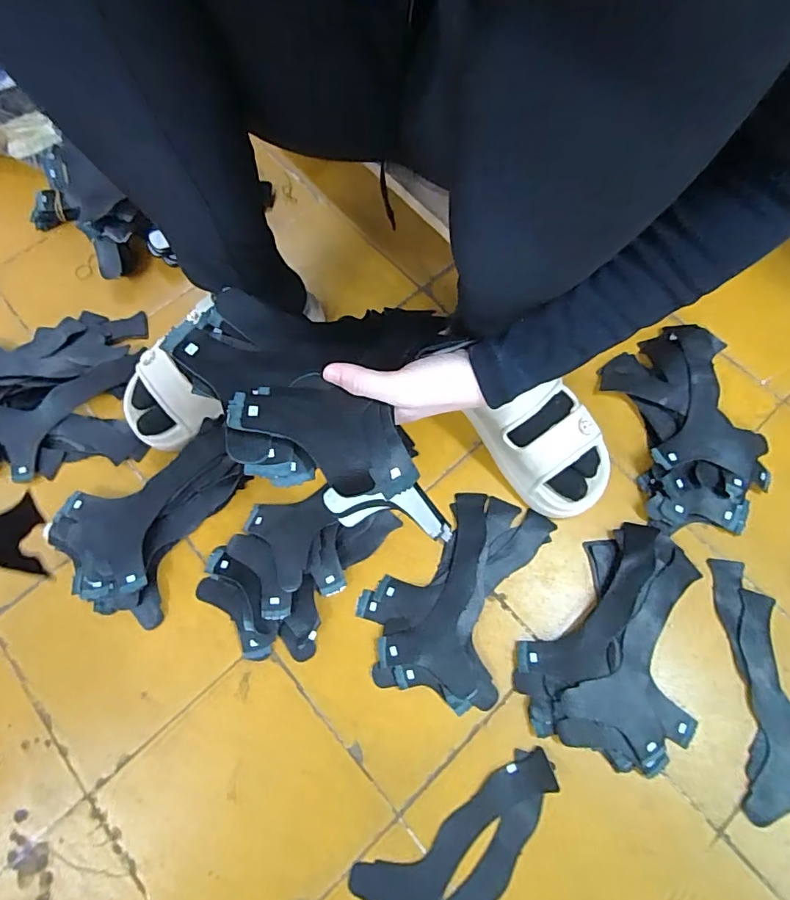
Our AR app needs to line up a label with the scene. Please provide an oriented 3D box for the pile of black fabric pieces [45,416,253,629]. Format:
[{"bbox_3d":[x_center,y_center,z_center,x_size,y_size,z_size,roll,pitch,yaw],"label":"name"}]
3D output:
[{"bbox_3d":[-0.243,0.071,0.510,0.203,0.027,0.146,-42,76,-12],"label":"pile of black fabric pieces"}]

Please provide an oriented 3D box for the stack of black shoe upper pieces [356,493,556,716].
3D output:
[{"bbox_3d":[0.058,0.138,0.489,0.149,0.020,0.210,22,73,8],"label":"stack of black shoe upper pieces"}]

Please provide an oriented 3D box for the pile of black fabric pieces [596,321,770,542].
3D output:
[{"bbox_3d":[0.326,-0.028,0.537,0.140,0.029,0.222,-11,71,-3],"label":"pile of black fabric pieces"}]

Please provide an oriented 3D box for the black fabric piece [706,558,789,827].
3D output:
[{"bbox_3d":[0.368,0.223,0.462,0.094,0.007,0.224,3,71,2],"label":"black fabric piece"}]

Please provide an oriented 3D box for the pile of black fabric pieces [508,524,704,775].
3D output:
[{"bbox_3d":[0.210,0.177,0.471,0.155,0.020,0.217,13,72,5],"label":"pile of black fabric pieces"}]

